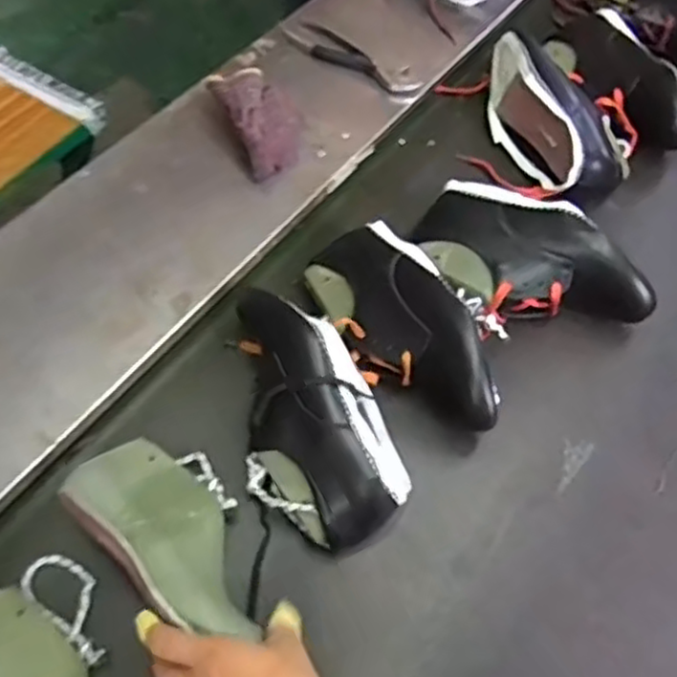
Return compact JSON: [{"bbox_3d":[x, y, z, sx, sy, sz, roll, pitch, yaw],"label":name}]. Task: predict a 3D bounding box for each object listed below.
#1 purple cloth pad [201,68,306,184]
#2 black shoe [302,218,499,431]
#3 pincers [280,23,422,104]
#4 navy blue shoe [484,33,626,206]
[{"bbox_3d":[-0.082,-0.246,0.790,0.080,0.049,0.128,-22,61,-16],"label":"purple cloth pad"},{"bbox_3d":[0.058,-0.011,0.674,0.101,0.082,0.235,-22,61,-16],"label":"black shoe"},{"bbox_3d":[0.013,-0.350,0.887,0.190,0.022,0.044,34,62,18],"label":"pincers"},{"bbox_3d":[0.264,-0.279,0.852,0.119,0.073,0.237,-19,60,-14],"label":"navy blue shoe"}]

